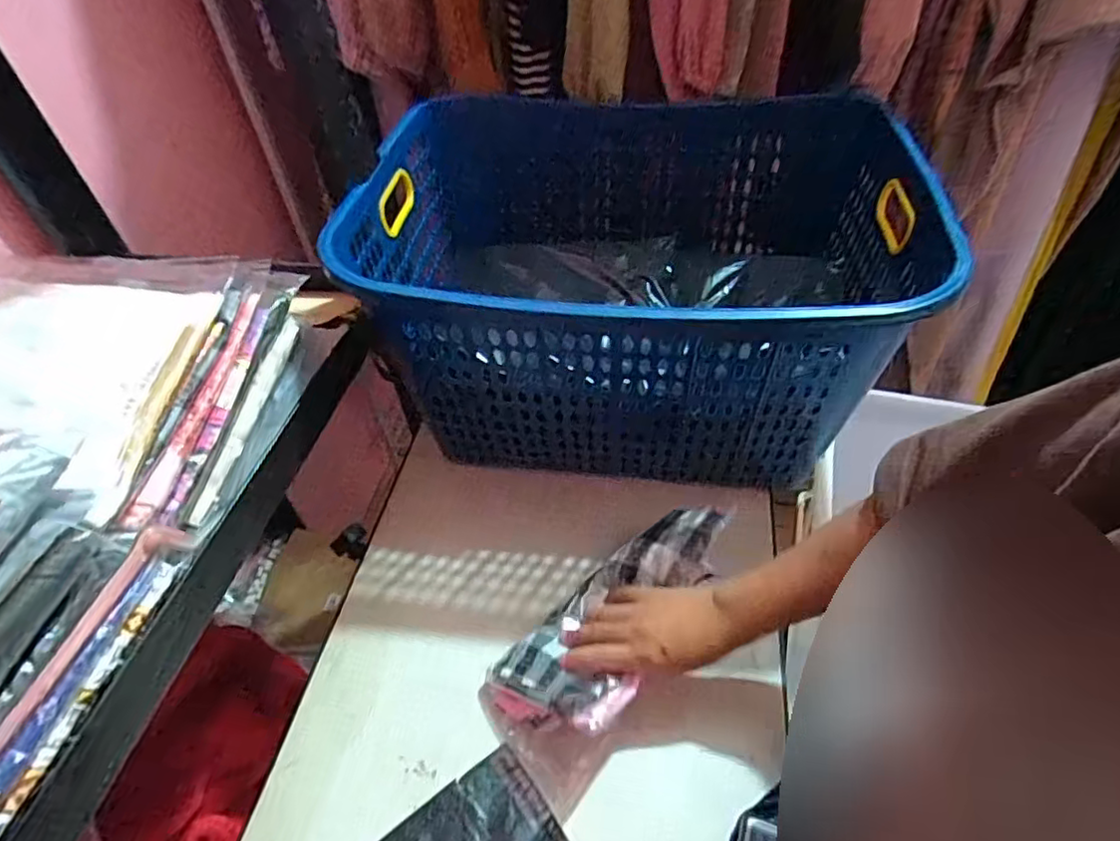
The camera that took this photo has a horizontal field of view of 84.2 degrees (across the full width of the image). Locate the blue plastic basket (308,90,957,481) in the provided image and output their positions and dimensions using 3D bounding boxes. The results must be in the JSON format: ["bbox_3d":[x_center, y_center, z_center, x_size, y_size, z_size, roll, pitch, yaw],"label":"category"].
[{"bbox_3d":[0.081,-0.158,0.723,0.538,0.271,0.423,4,47,8],"label":"blue plastic basket"}]

